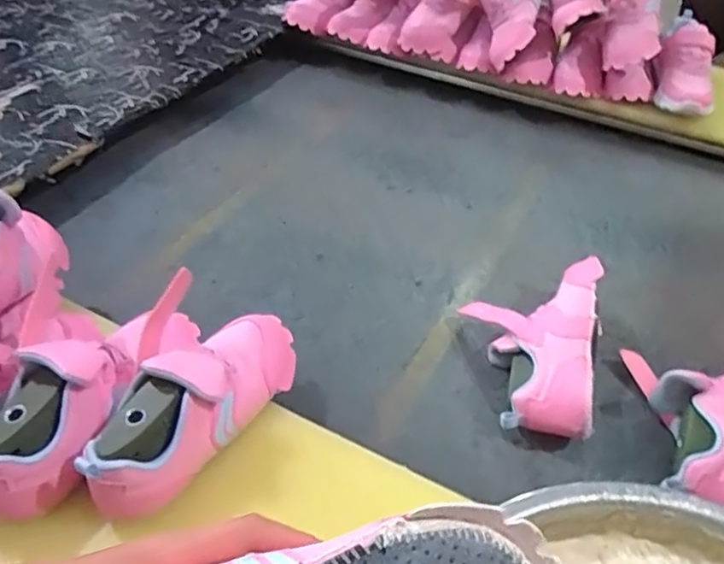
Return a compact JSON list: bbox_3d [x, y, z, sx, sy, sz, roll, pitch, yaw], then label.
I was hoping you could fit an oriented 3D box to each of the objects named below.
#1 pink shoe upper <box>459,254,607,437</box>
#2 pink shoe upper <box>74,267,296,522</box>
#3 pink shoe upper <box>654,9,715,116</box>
[{"bbox_3d":[0.176,0.062,0.646,0.141,0.085,0.212,14,47,11],"label":"pink shoe upper"},{"bbox_3d":[-0.135,0.080,0.501,0.081,0.105,0.221,23,49,19],"label":"pink shoe upper"},{"bbox_3d":[0.524,-0.359,1.000,0.079,0.051,0.207,8,75,4],"label":"pink shoe upper"}]

